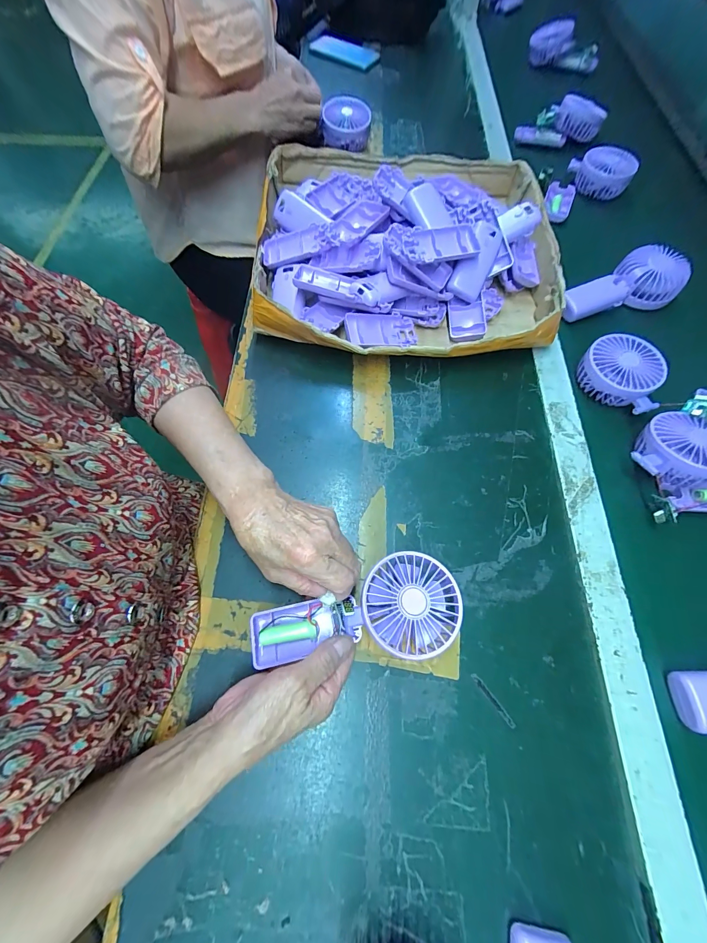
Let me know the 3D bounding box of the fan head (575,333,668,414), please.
[{"bbox_3d":[0.335,-0.125,0.420,0.093,0.035,0.079,38,72,14],"label":"fan head"}]

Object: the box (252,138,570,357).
[{"bbox_3d":[0.073,-0.328,0.474,0.391,0.085,0.401,0,67,-1],"label":"box"}]

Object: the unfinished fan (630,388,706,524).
[{"bbox_3d":[0.370,-0.018,0.367,0.124,0.047,0.128,-8,67,-4],"label":"unfinished fan"}]

